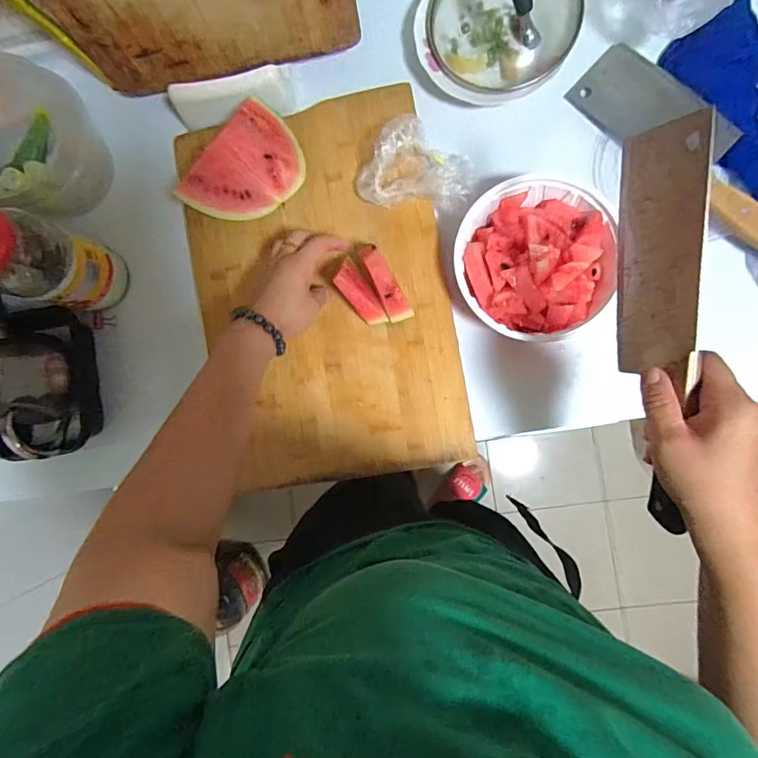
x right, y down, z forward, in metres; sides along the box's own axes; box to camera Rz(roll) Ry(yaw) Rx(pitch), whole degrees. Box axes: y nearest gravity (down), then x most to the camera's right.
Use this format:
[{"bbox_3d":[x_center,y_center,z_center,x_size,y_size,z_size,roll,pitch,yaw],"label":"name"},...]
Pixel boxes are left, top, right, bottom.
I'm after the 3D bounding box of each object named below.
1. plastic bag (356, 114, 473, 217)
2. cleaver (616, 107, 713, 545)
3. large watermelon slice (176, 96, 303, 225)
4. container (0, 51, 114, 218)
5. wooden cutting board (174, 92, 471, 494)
[{"bbox_3d":[0.042,-0.239,0.508,0.128,0.044,0.090,12,90,6],"label":"plastic bag"},{"bbox_3d":[0.206,-0.031,0.337,0.015,0.090,0.283,-6,103,6],"label":"cleaver"},{"bbox_3d":[-0.140,-0.223,0.500,0.089,0.092,0.130,40,93,5],"label":"large watermelon slice"},{"bbox_3d":[-0.418,-0.278,0.532,0.142,0.099,0.143,8,90,6],"label":"container"},{"bbox_3d":[-0.069,-0.102,0.535,0.290,0.017,0.439,-10,88,6],"label":"wooden cutting board"}]

